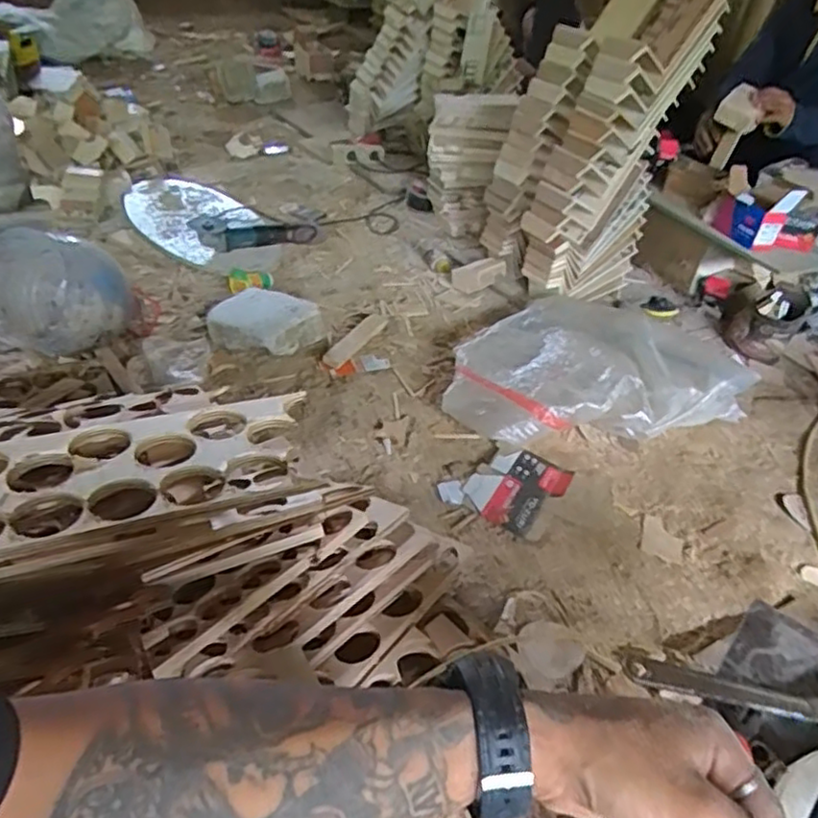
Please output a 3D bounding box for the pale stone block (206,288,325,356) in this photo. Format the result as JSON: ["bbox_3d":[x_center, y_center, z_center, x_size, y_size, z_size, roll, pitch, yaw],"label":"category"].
[{"bbox_3d":[-0.318,-0.193,1.465,0.223,0.071,0.171,19,39,15],"label":"pale stone block"}]

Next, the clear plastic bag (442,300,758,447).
[{"bbox_3d":[0.396,-0.112,1.463,0.651,0.138,0.469,1,38,-8],"label":"clear plastic bag"}]

